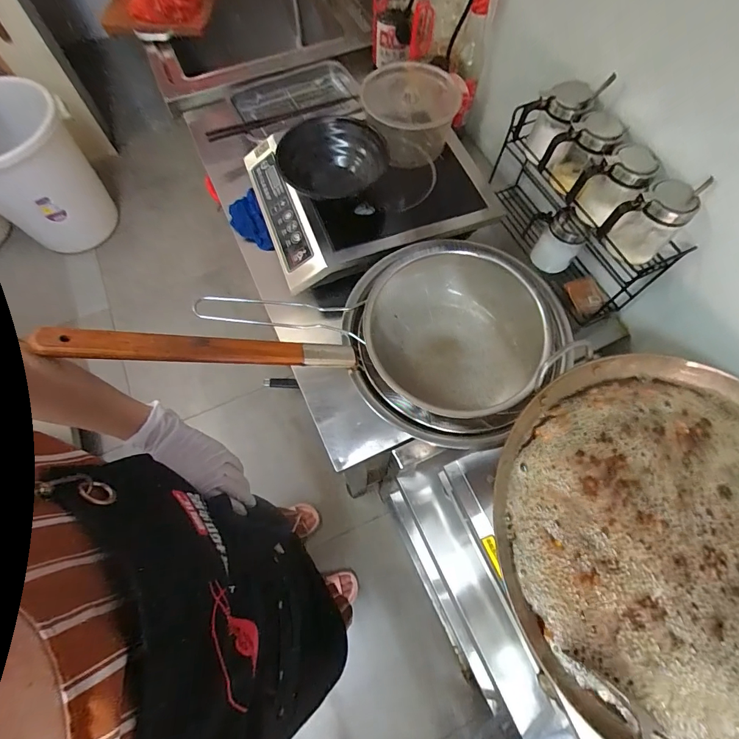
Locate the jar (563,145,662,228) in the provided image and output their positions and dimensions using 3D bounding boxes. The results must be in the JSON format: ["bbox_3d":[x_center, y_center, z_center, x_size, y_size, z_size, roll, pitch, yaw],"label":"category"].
[{"bbox_3d":[0.374,-0.278,0.621,0.079,0.116,0.076,0,67,0],"label":"jar"}]

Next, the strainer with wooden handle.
[{"bbox_3d":[-0.041,-0.042,0.568,0.659,0.160,0.277,-4,65,-26],"label":"strainer with wooden handle"}]

